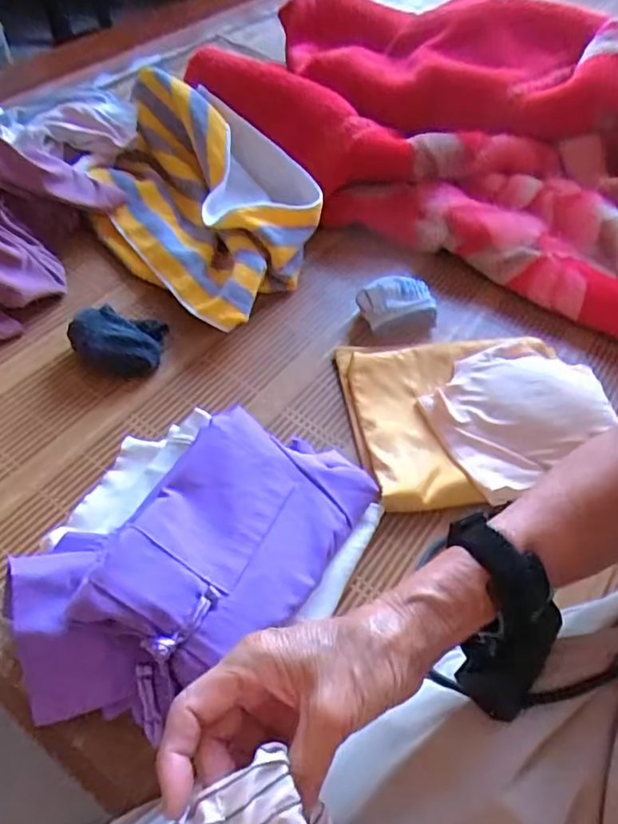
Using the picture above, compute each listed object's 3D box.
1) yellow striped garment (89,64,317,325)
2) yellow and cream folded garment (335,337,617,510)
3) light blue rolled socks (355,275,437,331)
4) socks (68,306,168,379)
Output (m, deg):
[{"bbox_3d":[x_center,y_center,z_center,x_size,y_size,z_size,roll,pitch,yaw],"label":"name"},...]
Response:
[{"bbox_3d":[-0.137,-0.252,0.668,0.314,0.104,0.248,32,58,18],"label":"yellow striped garment"},{"bbox_3d":[0.158,-0.005,0.542,0.226,0.057,0.186,-5,55,-8],"label":"yellow and cream folded garment"},{"bbox_3d":[0.097,-0.114,0.623,0.079,0.056,0.044,-14,57,-14],"label":"light blue rolled socks"},{"bbox_3d":[-0.191,-0.068,0.561,0.088,0.048,0.056,5,54,0],"label":"socks"}]

